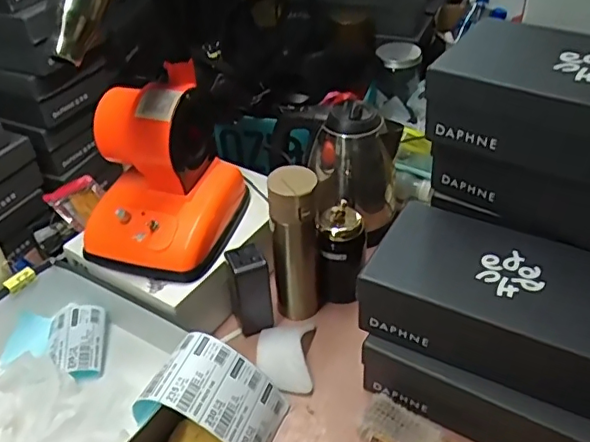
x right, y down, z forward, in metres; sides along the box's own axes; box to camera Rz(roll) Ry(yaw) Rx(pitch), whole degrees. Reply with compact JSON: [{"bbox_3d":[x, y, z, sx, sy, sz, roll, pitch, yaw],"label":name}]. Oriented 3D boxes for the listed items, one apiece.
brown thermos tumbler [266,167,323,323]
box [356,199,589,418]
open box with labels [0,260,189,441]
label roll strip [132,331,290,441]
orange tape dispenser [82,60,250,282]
[{"bbox_3d":[0.002,0.039,0.783,0.067,0.241,0.060,-1,40,1],"label":"brown thermos tumbler"},{"bbox_3d":[0.241,0.095,0.650,0.296,0.096,0.167,19,45,24],"label":"box"},{"bbox_3d":[-0.308,0.213,0.727,0.326,0.114,0.267,21,46,26],"label":"open box with labels"},{"bbox_3d":[-0.101,0.210,0.677,0.156,0.090,0.097,12,42,16],"label":"label roll strip"},{"bbox_3d":[-0.185,-0.069,0.766,0.179,0.197,0.203,8,41,12],"label":"orange tape dispenser"}]

